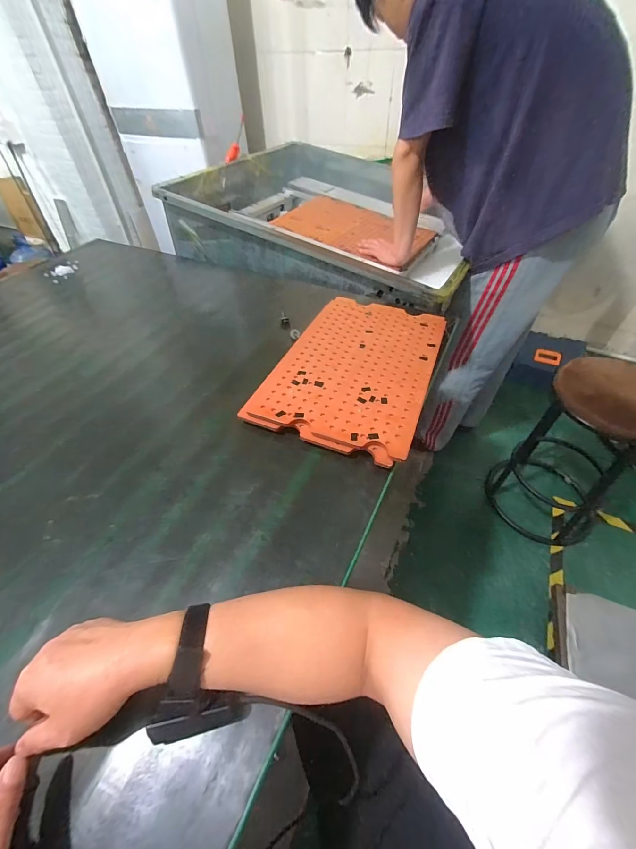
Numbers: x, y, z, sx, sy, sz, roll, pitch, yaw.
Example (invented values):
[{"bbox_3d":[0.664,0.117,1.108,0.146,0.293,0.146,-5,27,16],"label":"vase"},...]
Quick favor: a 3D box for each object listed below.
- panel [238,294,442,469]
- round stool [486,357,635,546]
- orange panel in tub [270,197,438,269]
[{"bbox_3d":[0.077,-0.112,0.618,0.256,0.028,0.405,17,51,16],"label":"panel"},{"bbox_3d":[0.840,0.086,1.061,0.366,0.583,0.321,-26,53,-20],"label":"round stool"},{"bbox_3d":[0.132,-0.707,1.204,0.512,0.035,0.323,28,58,18],"label":"orange panel in tub"}]

